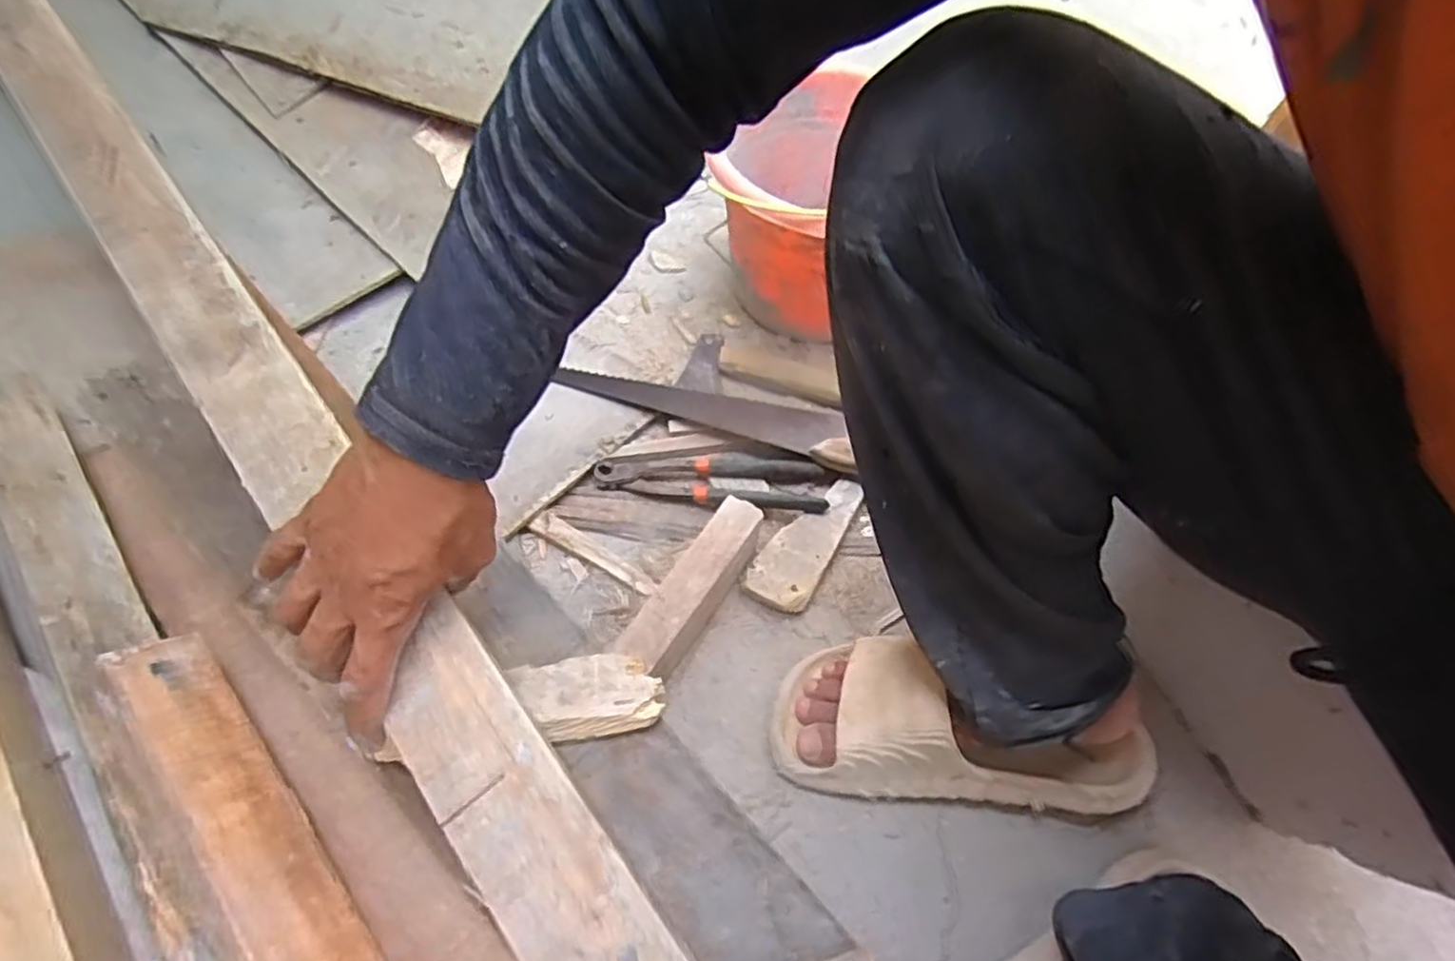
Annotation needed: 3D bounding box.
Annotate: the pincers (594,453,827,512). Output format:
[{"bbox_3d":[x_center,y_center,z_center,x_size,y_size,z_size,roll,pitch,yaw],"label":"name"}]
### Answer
[{"bbox_3d":[-0.017,0.000,0.714,0.214,0.028,0.068,1,55,-5],"label":"pincers"}]

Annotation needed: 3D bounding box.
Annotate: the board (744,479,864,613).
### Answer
[{"bbox_3d":[0.074,0.054,0.695,0.060,0.020,0.144,28,58,14],"label":"board"}]

